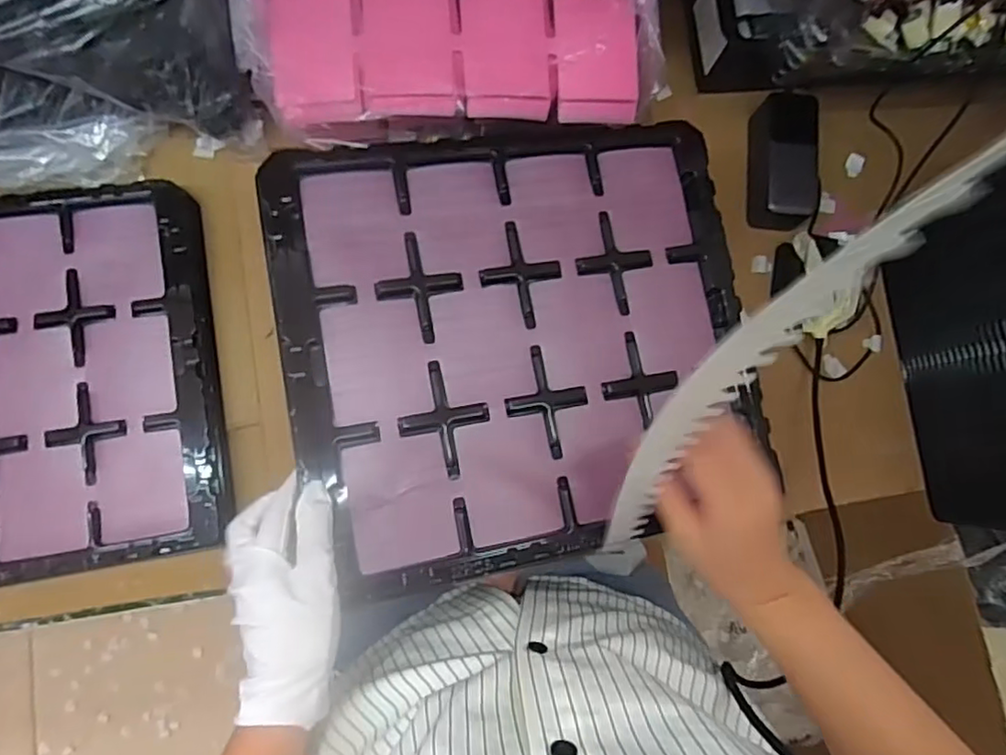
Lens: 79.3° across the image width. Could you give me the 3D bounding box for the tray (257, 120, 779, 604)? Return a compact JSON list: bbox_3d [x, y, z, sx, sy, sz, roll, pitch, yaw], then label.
[{"bbox_3d":[0.022,-0.036,0.475,0.359,0.045,0.327,-13,86,-8],"label":"tray"}]

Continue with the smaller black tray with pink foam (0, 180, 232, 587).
[{"bbox_3d":[-0.448,0.009,0.529,0.367,0.029,0.334,-8,85,-8],"label":"smaller black tray with pink foam"}]

